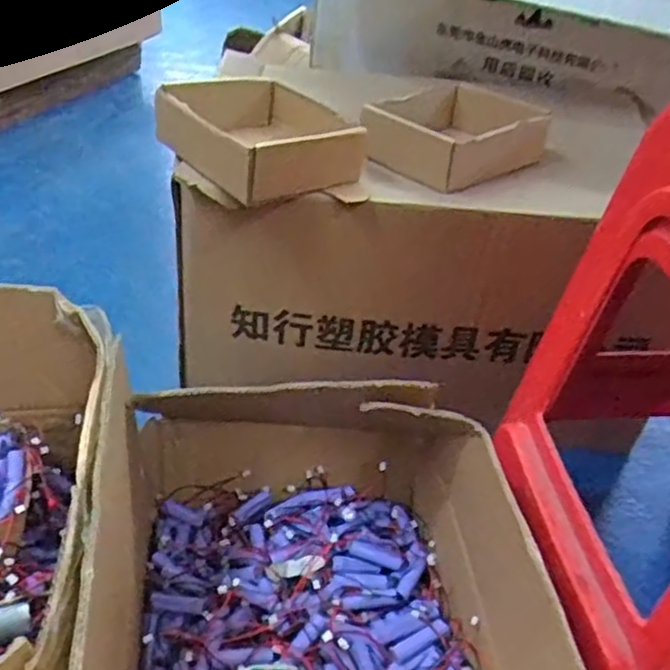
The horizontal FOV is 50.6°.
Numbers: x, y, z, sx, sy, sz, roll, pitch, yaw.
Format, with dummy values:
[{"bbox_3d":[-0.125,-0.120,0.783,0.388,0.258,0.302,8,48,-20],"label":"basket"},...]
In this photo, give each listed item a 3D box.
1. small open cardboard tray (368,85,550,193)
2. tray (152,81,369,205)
[{"bbox_3d":[0.122,-0.214,0.744,0.166,0.050,0.151,-28,46,-36],"label":"small open cardboard tray"},{"bbox_3d":[-0.071,-0.190,0.680,0.151,0.062,0.166,-21,42,-30],"label":"tray"}]

